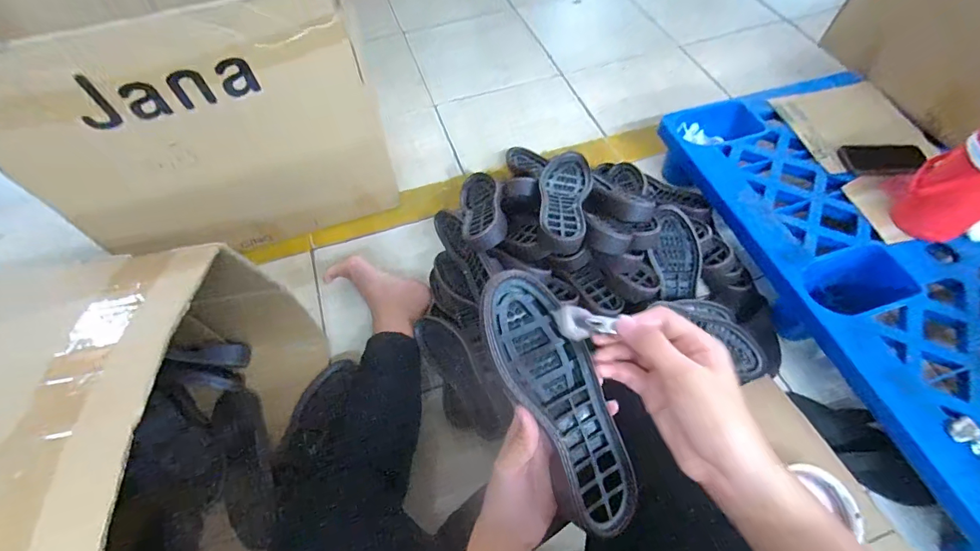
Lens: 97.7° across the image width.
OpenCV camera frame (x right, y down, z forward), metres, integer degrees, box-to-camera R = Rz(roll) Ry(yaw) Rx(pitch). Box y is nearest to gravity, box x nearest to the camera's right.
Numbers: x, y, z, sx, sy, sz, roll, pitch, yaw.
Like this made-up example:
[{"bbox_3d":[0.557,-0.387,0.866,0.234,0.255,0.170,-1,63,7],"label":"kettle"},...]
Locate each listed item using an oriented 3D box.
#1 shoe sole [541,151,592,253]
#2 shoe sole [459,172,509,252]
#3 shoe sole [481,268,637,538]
[{"bbox_3d":[0.131,-0.127,0.761,0.091,0.051,0.266,8,47,6],"label":"shoe sole"},{"bbox_3d":[-0.016,-0.134,0.820,0.085,0.043,0.257,-33,31,12],"label":"shoe sole"},{"bbox_3d":[0.068,0.115,0.395,0.083,0.029,0.254,-29,93,-15],"label":"shoe sole"}]

